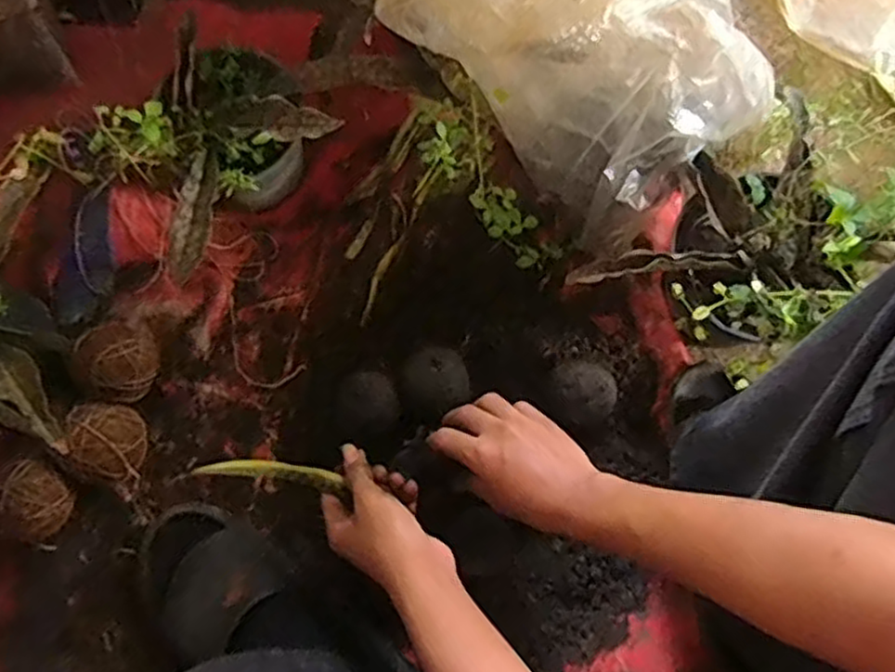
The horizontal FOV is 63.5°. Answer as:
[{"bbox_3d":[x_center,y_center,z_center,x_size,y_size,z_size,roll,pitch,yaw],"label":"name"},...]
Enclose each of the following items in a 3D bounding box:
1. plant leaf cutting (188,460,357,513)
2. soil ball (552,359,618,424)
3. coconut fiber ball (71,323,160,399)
[{"bbox_3d":[-0.130,0.102,0.538,0.106,0.016,0.016,9,78,-8],"label":"plant leaf cutting"},{"bbox_3d":[0.120,0.048,0.634,0.051,0.062,0.056,0,77,2],"label":"soil ball"},{"bbox_3d":[-0.289,0.022,0.648,0.063,0.067,0.068,0,77,2],"label":"coconut fiber ball"}]

